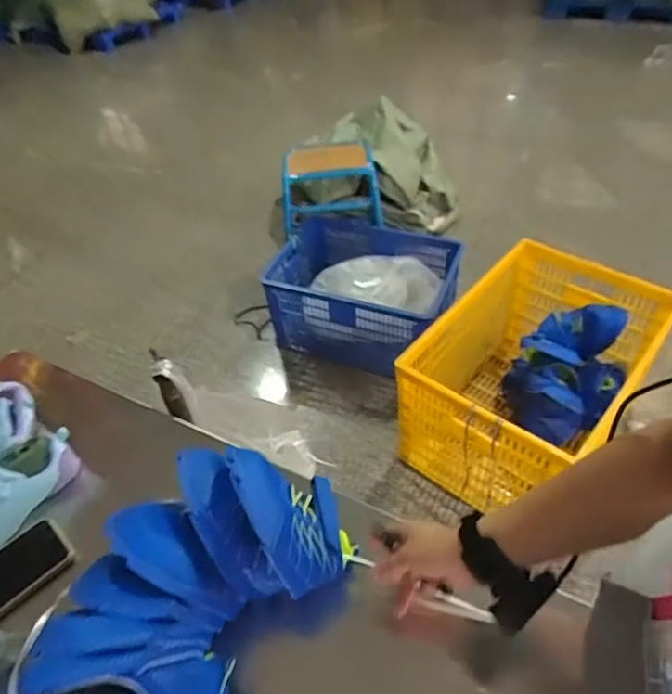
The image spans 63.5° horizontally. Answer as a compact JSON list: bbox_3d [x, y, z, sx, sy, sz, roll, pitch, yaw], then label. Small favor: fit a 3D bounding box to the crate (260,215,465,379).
[{"bbox_3d":[0.094,-0.199,1.948,0.599,0.317,0.501,16,49,20],"label":"crate"}]

